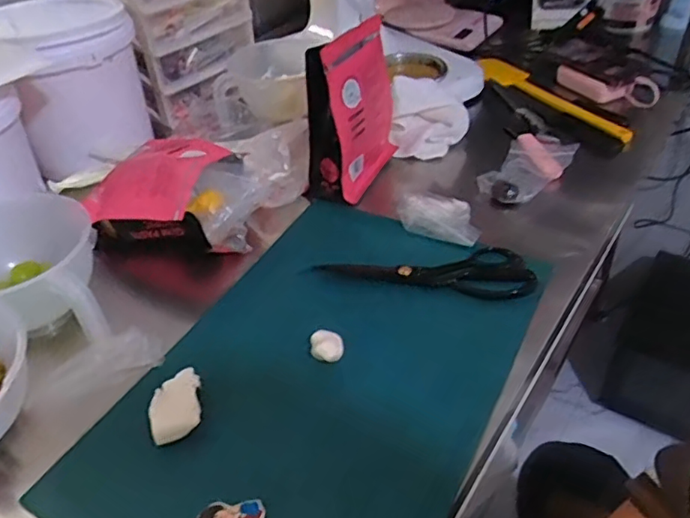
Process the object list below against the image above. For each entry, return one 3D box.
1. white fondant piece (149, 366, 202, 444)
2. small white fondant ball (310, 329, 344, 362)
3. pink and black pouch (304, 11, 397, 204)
[{"bbox_3d":[-0.143,0.120,0.495,0.041,0.011,0.065,-9,40,-6],"label":"white fondant piece"},{"bbox_3d":[-0.016,0.080,0.541,0.030,0.021,0.033,-2,40,2],"label":"small white fondant ball"},{"bbox_3d":[0.016,-0.185,0.729,0.061,0.179,0.157,18,44,23],"label":"pink and black pouch"}]

